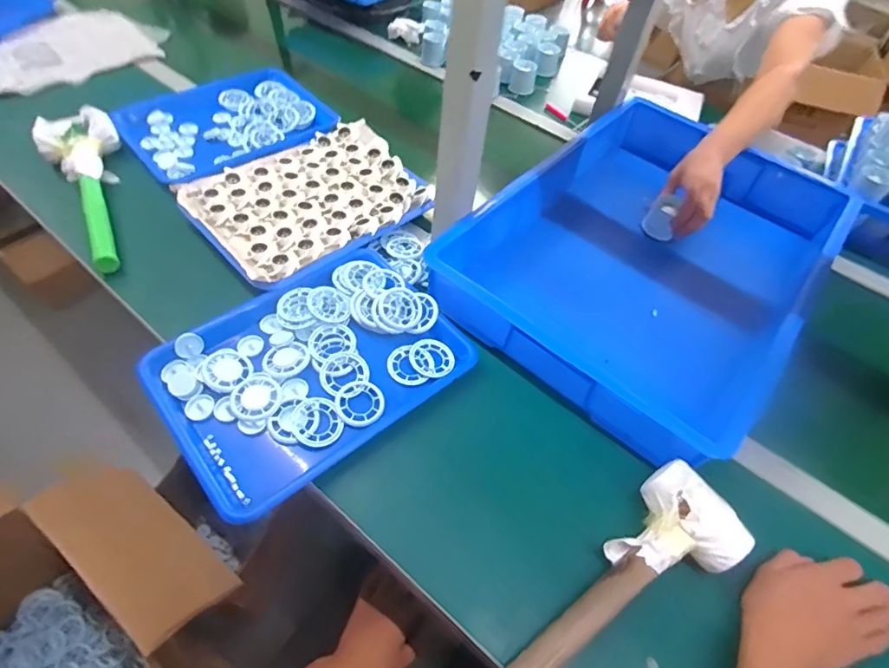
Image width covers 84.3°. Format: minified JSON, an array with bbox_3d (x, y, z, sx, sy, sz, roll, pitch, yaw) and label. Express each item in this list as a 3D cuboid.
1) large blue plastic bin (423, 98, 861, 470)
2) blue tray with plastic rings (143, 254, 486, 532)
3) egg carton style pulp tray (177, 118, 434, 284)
[{"bbox_3d":[0.310,-0.128,0.731,0.405,0.095,0.584,36,57,21],"label":"large blue plastic bin"},{"bbox_3d":[-0.156,0.036,0.597,0.332,0.040,0.245,-33,62,-27],"label":"blue tray with plastic rings"},{"bbox_3d":[-0.204,-0.213,0.764,0.324,0.032,0.246,-32,61,-26],"label":"egg carton style pulp tray"}]

